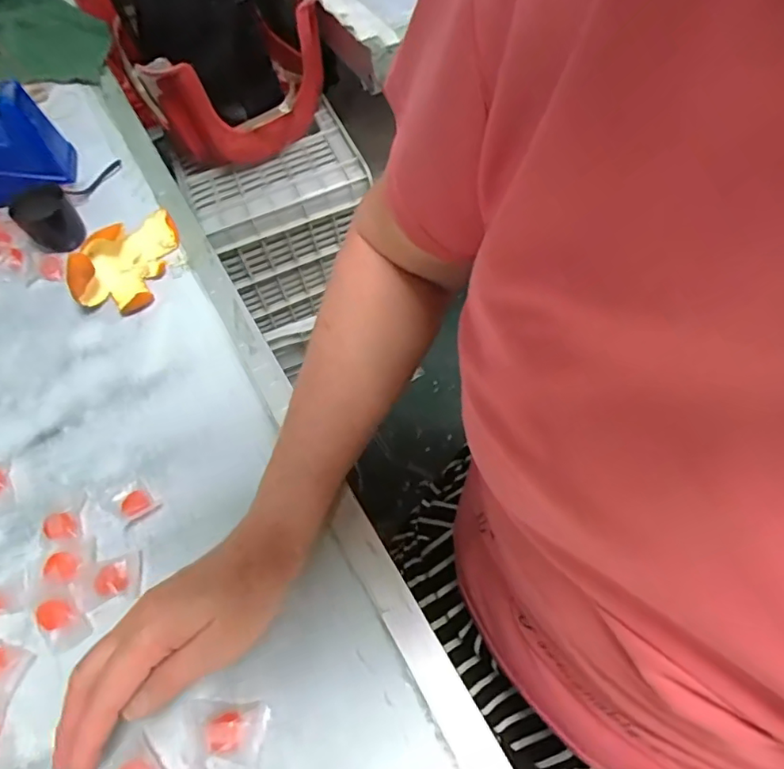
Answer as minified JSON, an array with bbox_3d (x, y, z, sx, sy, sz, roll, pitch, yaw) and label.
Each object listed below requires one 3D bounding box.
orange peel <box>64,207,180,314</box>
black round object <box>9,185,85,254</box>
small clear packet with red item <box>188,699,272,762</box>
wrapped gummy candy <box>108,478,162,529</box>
[{"bbox_3d":[-0.250,-0.124,0.515,0.062,0.047,0.117,4,59,7],"label":"orange peel"},{"bbox_3d":[-0.340,-0.168,0.542,0.058,0.048,0.054,38,68,24],"label":"black round object"},{"bbox_3d":[-0.098,0.204,0.323,0.046,0.014,0.029,0,58,4],"label":"small clear packet with red item"},{"bbox_3d":[-0.192,0.084,0.401,0.026,0.016,0.032,-40,64,-18],"label":"wrapped gummy candy"}]

